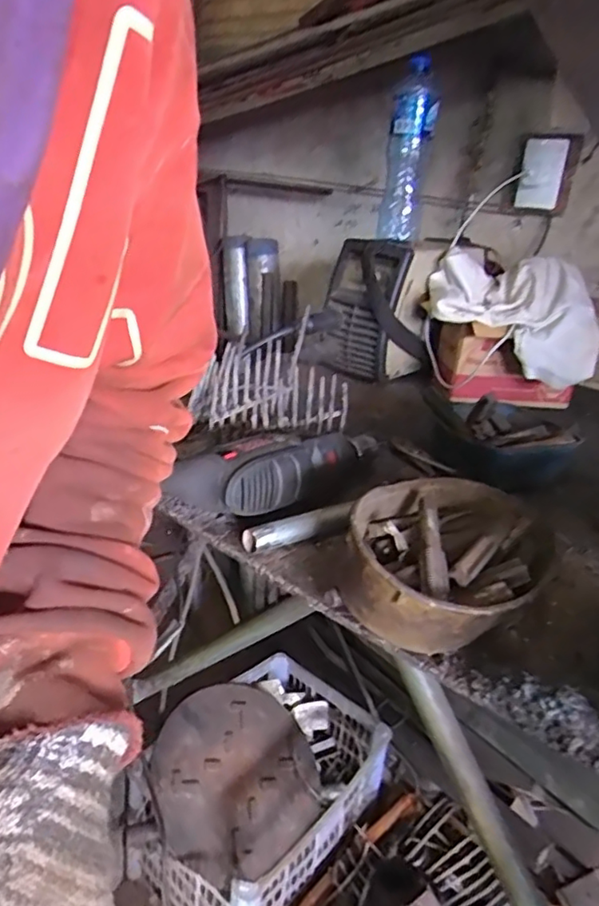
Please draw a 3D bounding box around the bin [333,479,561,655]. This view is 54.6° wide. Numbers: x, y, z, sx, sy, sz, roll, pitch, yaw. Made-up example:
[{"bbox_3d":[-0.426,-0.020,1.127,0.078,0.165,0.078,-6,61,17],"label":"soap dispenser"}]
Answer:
[{"bbox_3d":[0.120,0.082,0.465,0.139,0.067,0.191,23,29,31],"label":"bin"}]

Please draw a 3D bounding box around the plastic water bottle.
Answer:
[{"bbox_3d":[0.180,-0.483,0.958,0.074,0.251,0.086,6,25,-2],"label":"plastic water bottle"}]

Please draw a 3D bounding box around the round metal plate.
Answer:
[{"bbox_3d":[-0.115,0.578,1.057,0.299,0.021,0.299,17,40,-15],"label":"round metal plate"}]

